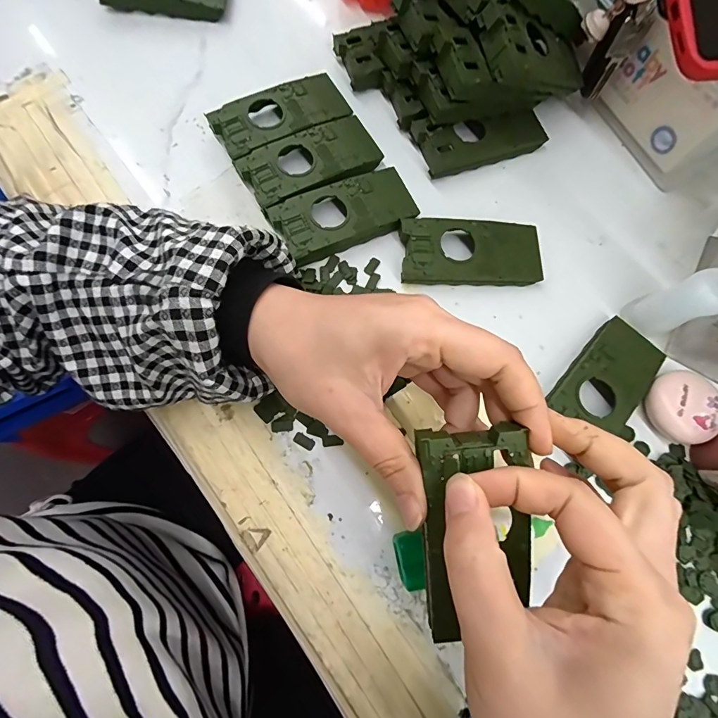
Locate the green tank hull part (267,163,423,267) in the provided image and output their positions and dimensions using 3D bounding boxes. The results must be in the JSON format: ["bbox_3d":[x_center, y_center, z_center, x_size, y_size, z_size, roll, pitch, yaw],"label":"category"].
[{"bbox_3d":[-0.009,-0.106,0.292,0.103,0.019,0.048,-27,79,-10],"label":"green tank hull part"}]

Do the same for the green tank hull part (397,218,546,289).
[{"bbox_3d":[0.082,-0.076,0.290,0.103,0.018,0.050,0,76,-4],"label":"green tank hull part"}]

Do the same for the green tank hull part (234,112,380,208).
[{"bbox_3d":[-0.035,-0.149,0.301,0.104,0.018,0.050,-30,80,-10],"label":"green tank hull part"}]

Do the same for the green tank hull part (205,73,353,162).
[{"bbox_3d":[-0.060,-0.188,0.309,0.103,0.019,0.045,-30,79,-10],"label":"green tank hull part"}]

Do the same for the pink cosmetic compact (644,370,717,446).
[{"bbox_3d":[0.221,0.033,0.269,0.043,0.018,0.048,-10,77,-6],"label":"pink cosmetic compact"}]

